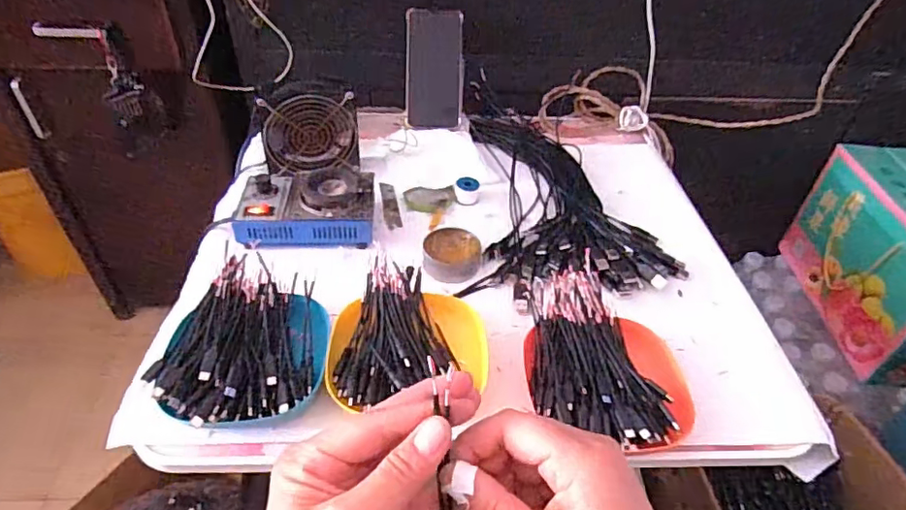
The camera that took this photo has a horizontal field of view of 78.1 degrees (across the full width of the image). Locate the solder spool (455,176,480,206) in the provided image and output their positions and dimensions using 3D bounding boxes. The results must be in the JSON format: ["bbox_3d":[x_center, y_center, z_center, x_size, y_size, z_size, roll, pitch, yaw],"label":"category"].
[{"bbox_3d":[0.018,-0.084,0.706,0.032,0.029,0.025,1,43,-2],"label":"solder spool"}]

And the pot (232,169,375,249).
[{"bbox_3d":[-0.167,-0.058,0.638,0.153,0.056,0.096,-3,43,-7],"label":"pot"}]

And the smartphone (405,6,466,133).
[{"bbox_3d":[-0.026,-0.262,0.792,0.081,0.162,0.013,0,7,-4],"label":"smartphone"}]

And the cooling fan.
[{"bbox_3d":[-0.177,-0.157,0.699,0.114,0.117,0.031,-16,46,-19],"label":"cooling fan"}]

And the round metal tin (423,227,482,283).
[{"bbox_3d":[0.000,-0.001,0.616,0.063,0.022,0.069,2,43,-2],"label":"round metal tin"}]

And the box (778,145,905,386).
[{"bbox_3d":[0.717,0.019,0.892,0.161,0.244,0.352,3,43,0],"label":"box"}]

